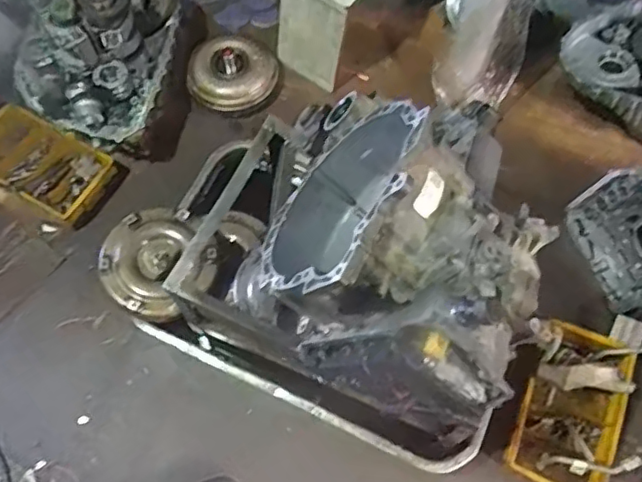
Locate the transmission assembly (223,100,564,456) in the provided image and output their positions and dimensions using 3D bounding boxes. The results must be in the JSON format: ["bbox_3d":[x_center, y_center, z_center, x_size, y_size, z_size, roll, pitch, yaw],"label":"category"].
[{"bbox_3d":[0.121,0.011,0.890,0.450,0.315,0.398,33,74,10],"label":"transmission assembly"}]

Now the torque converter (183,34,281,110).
[{"bbox_3d":[-0.248,-0.481,1.652,0.248,0.095,0.230,1,67,-3],"label":"torque converter"}]

